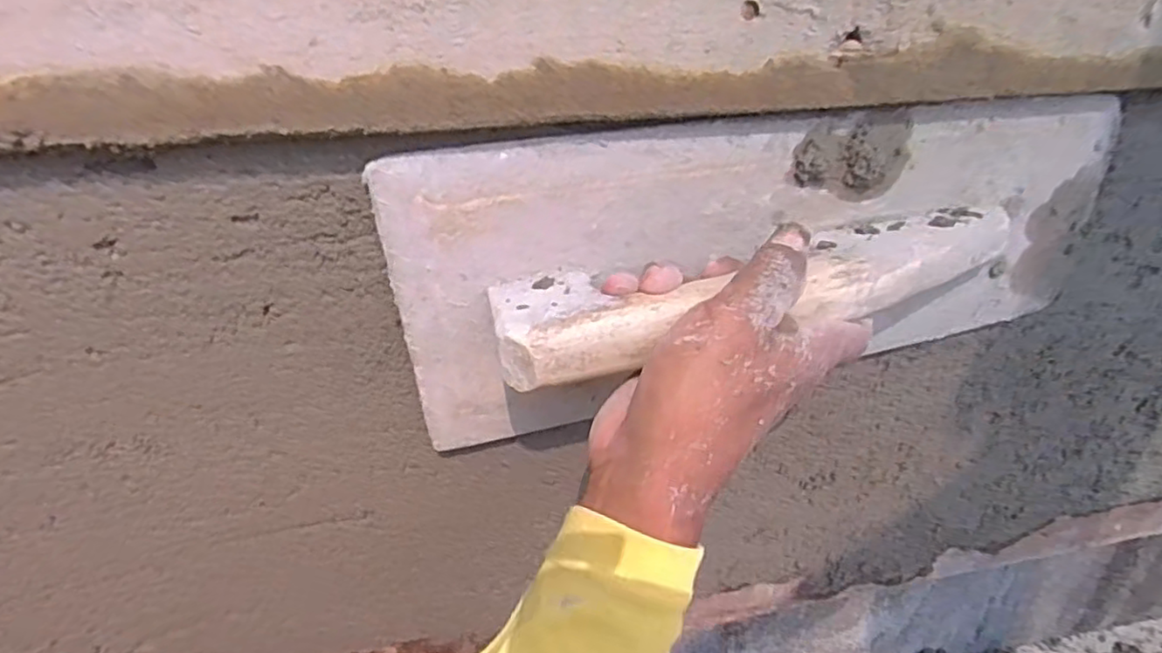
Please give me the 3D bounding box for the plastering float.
[{"bbox_3d":[0.106,-0.020,0.337,0.388,0.151,0.062,-8,33,-10],"label":"plastering float"}]

